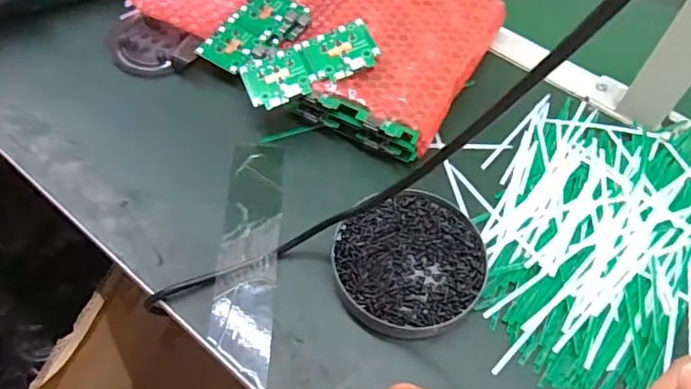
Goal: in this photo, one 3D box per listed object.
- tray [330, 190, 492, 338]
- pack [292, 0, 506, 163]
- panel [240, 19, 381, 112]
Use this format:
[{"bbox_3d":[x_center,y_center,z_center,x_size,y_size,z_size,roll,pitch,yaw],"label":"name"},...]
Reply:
[{"bbox_3d":[0.047,0.049,0.400,0.108,0.018,0.113,2,56,-2],"label":"tray"},{"bbox_3d":[0.053,-0.133,0.505,0.132,0.046,0.208,26,58,14],"label":"pack"},{"bbox_3d":[-0.030,-0.112,0.464,0.116,0.010,0.052,-24,59,-3],"label":"panel"}]

